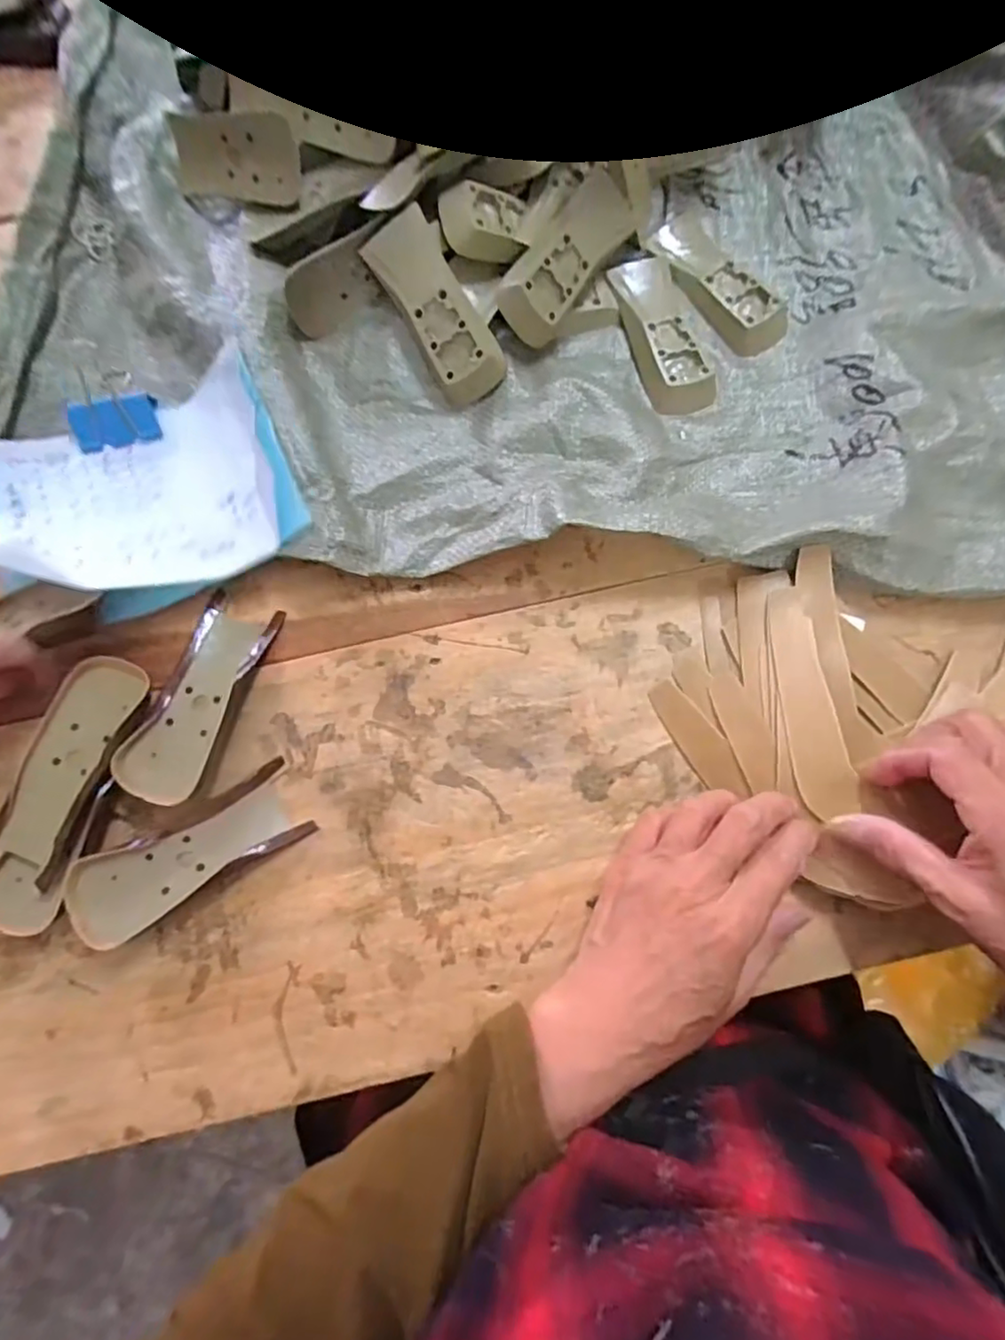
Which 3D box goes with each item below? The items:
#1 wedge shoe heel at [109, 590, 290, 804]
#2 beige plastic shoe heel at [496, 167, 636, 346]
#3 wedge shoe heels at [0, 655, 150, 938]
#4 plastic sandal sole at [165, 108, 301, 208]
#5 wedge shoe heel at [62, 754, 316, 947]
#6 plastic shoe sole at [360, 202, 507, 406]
[{"bbox_3d":[-0.174,0.015,0.349,0.046,0.021,0.119,19,80,4],"label":"wedge shoe heel"},{"bbox_3d":[0.041,-0.261,0.383,0.039,0.027,0.111,35,82,6],"label":"beige plastic shoe heel"},{"bbox_3d":[-0.241,0.065,0.333,0.050,0.018,0.146,15,80,3],"label":"wedge shoe heels"},{"bbox_3d":[-0.181,-0.342,0.405,0.114,0.045,0.009,23,48,23],"label":"plastic sandal sole"},{"bbox_3d":[-0.170,0.100,0.328,0.119,0.020,0.046,-29,81,-5],"label":"wedge shoe heel"},{"bbox_3d":[-0.039,-0.223,0.376,0.042,0.021,0.108,-33,103,-5],"label":"plastic shoe sole"}]

